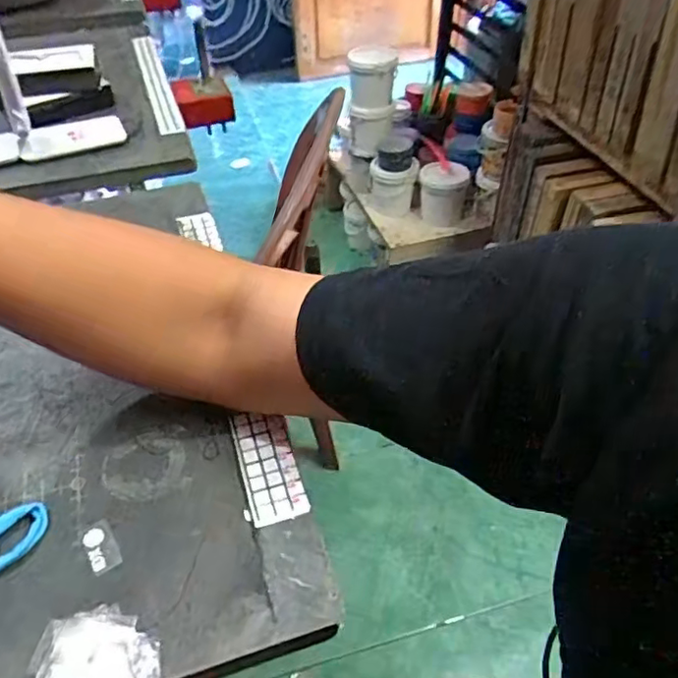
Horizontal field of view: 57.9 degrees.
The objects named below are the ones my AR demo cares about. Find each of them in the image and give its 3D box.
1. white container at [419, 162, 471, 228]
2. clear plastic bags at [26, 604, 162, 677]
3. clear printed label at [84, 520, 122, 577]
[{"bbox_3d":[0.276,-0.389,1.624,0.127,0.136,0.120,7,46,8],"label":"white container"},{"bbox_3d":[-0.112,0.150,0.291,0.062,0.004,0.041,12,46,12],"label":"clear plastic bags"},{"bbox_3d":[-0.129,0.111,0.331,0.015,0.004,0.029,-25,50,-22],"label":"clear printed label"}]

